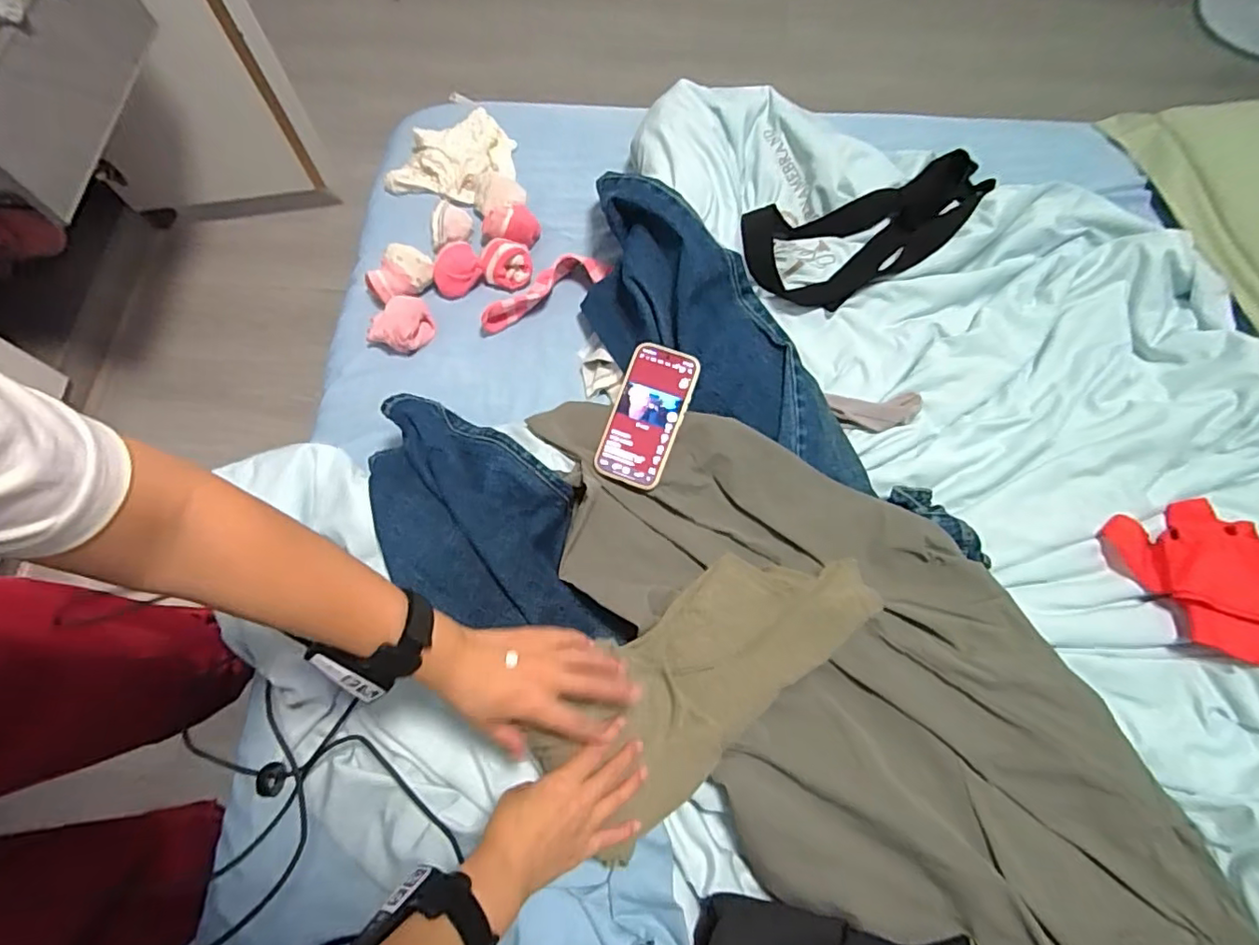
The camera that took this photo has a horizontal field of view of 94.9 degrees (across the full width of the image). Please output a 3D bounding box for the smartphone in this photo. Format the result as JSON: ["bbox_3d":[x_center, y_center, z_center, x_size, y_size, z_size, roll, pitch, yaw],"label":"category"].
[{"bbox_3d":[0.020,-0.066,0.670,0.081,0.013,0.162,20,88,6],"label":"smartphone"}]

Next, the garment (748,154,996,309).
[{"bbox_3d":[0.356,-0.349,0.843,0.417,0.068,0.176,-19,69,-8],"label":"garment"}]

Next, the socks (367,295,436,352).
[{"bbox_3d":[-0.304,-0.200,0.778,0.074,0.035,0.070,0,68,-1],"label":"socks"}]

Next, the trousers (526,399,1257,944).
[{"bbox_3d":[0.220,0.214,0.598,0.825,0.064,0.387,29,68,10],"label":"trousers"}]

